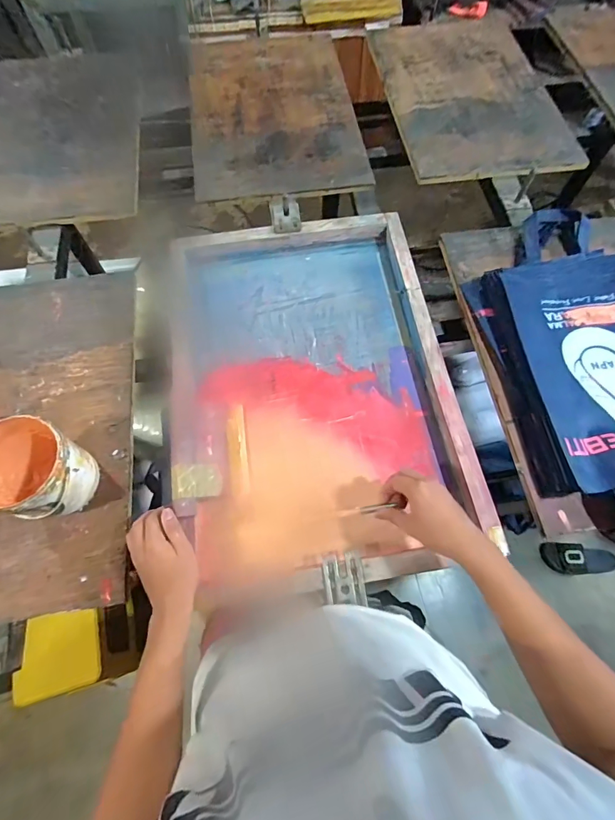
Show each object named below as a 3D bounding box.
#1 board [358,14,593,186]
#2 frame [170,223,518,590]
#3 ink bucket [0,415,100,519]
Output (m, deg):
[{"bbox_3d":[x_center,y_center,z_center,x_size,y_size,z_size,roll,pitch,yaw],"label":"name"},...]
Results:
[{"bbox_3d":[0.403,-0.806,0.992,0.396,0.021,0.638,-8,65,-1],"label":"board"},{"bbox_3d":[0.003,-0.063,0.669,0.450,0.070,0.643,-9,65,-2],"label":"frame"},{"bbox_3d":[-0.378,0.092,0.560,0.126,0.126,0.111,8,66,6],"label":"ink bucket"}]

